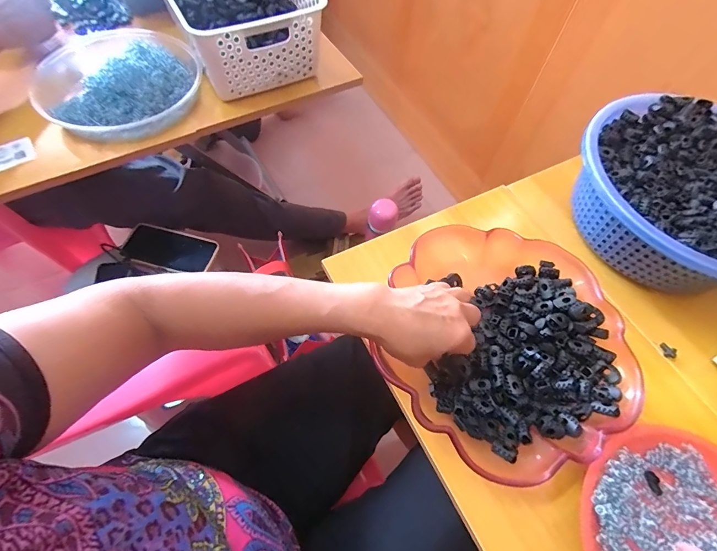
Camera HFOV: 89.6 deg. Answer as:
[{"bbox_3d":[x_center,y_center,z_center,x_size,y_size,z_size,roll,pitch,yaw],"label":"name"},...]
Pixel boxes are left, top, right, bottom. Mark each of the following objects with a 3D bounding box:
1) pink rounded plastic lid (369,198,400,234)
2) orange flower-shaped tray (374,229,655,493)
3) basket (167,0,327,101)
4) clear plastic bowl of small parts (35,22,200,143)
[{"bbox_3d":[0.055,-0.128,0.791,0.060,0.050,0.058,1,61,-2],"label":"pink rounded plastic lid"},{"bbox_3d":[0.144,0.068,0.375,0.246,0.049,0.252,9,61,2],"label":"orange flower-shaped tray"},{"bbox_3d":[-0.205,-0.447,0.599,0.202,0.108,0.317,-22,65,-14],"label":"basket"},{"bbox_3d":[-0.370,-0.307,0.555,0.228,0.071,0.228,-36,69,-20],"label":"clear plastic bowl of small parts"}]

